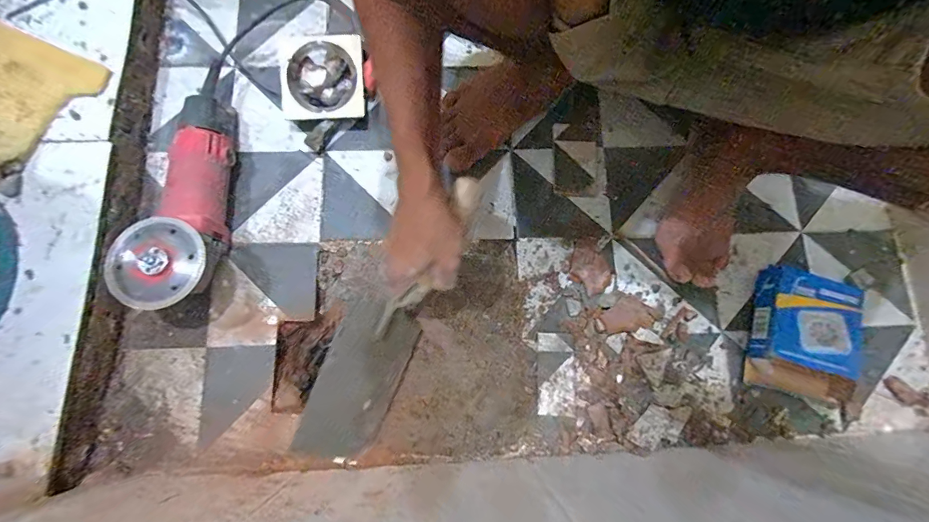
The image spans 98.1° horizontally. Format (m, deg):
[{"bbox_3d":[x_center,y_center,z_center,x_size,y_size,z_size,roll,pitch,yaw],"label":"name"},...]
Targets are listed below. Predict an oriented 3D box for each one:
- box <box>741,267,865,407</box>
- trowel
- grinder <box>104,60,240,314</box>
[{"bbox_3d":[0.407,0.083,0.481,0.130,0.042,0.151,12,77,2],"label":"box"},{"bbox_3d":[-0.093,0.061,0.469,0.103,0.083,0.347,27,93,4],"label":"trowel"},{"bbox_3d":[-0.317,-0.096,0.473,0.092,0.093,0.305,-1,77,-1],"label":"grinder"}]

